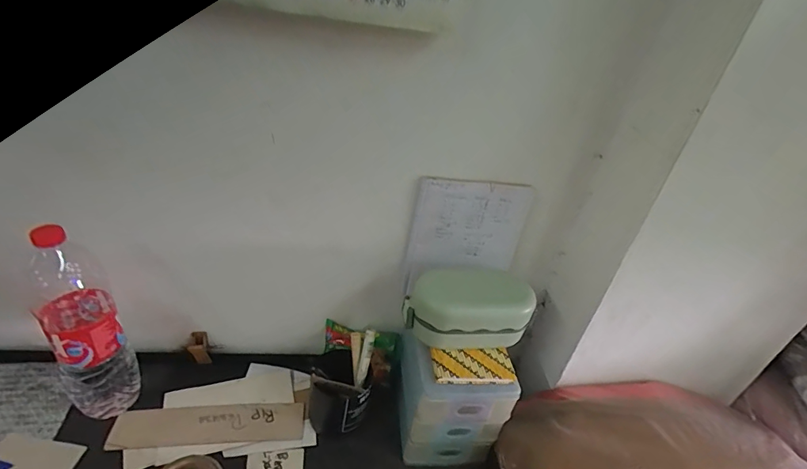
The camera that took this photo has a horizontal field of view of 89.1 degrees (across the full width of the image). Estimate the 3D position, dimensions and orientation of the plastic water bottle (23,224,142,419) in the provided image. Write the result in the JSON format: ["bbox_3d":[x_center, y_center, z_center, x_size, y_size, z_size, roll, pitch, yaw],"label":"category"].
[{"bbox_3d":[-0.437,0.128,0.563,0.082,0.310,0.079,-23,45,-39],"label":"plastic water bottle"}]

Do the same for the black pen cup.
[{"bbox_3d":[-0.104,0.251,0.645,0.081,0.138,0.089,7,33,-4],"label":"black pen cup"}]

